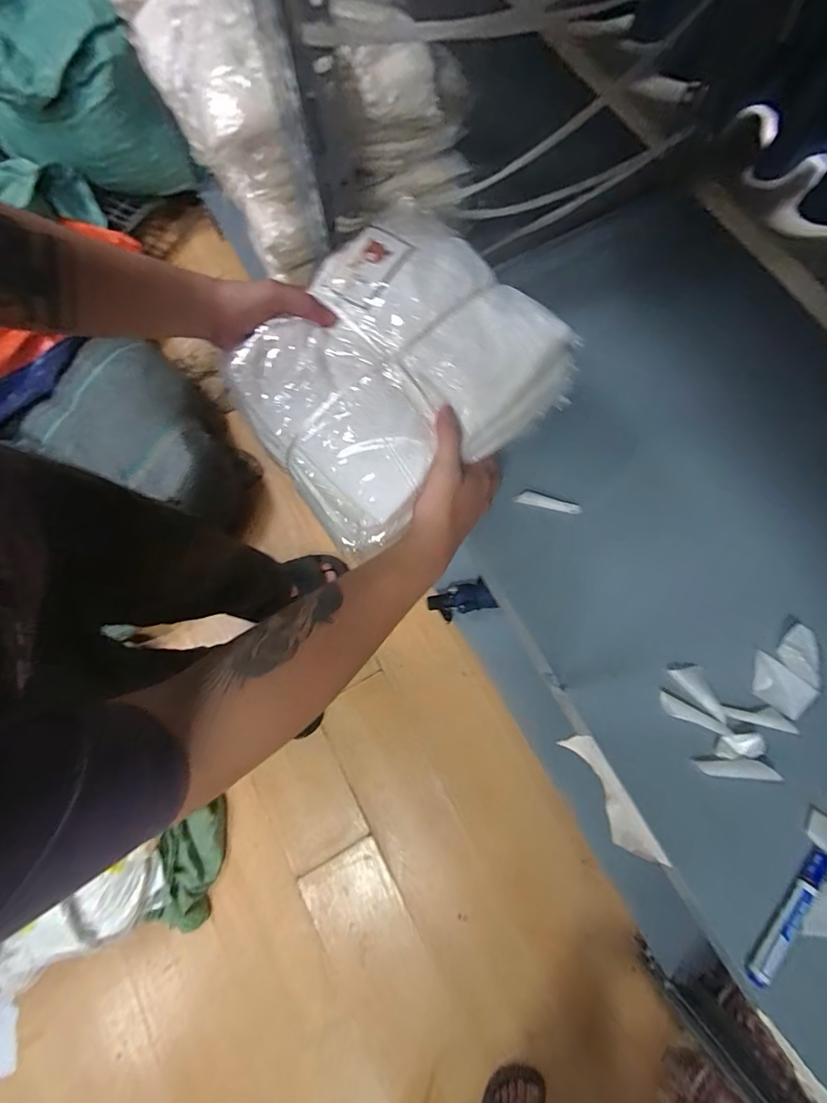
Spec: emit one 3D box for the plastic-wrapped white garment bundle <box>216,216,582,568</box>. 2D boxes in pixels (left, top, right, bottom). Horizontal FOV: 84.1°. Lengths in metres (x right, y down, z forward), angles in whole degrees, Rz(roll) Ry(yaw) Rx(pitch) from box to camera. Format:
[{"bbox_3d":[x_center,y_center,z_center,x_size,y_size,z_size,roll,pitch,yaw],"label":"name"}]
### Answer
[{"bbox_3d":[-0.024,-0.178,0.465,0.287,0.077,0.251,-39,79,-7],"label":"plastic-wrapped white garment bundle"}]

